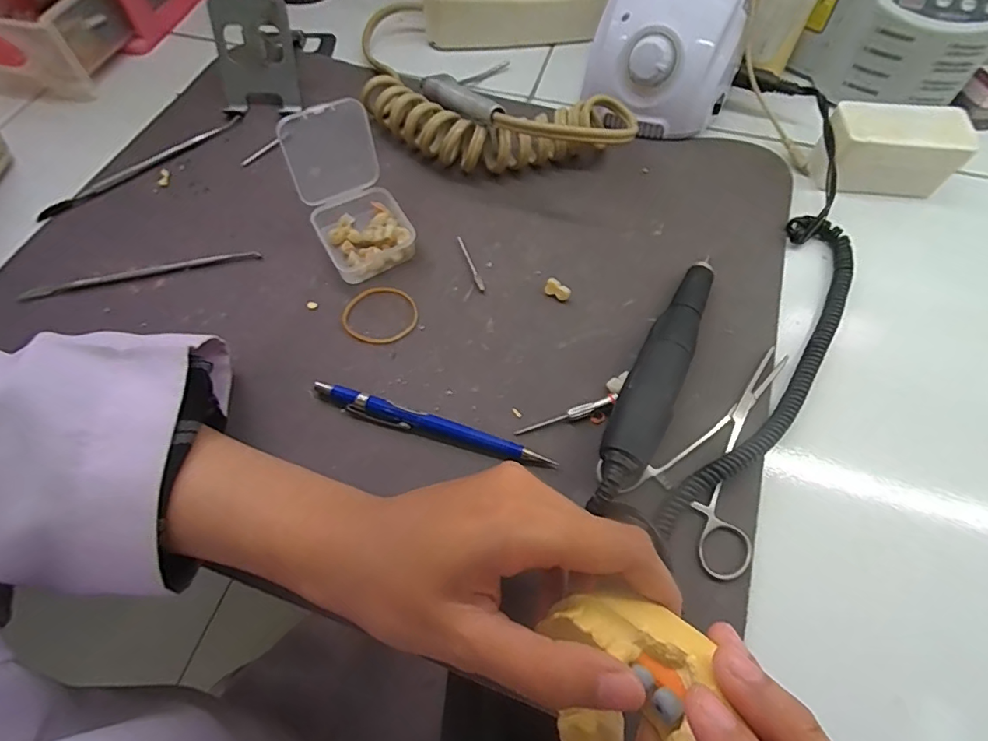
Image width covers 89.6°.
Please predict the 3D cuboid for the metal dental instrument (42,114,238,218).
[{"bbox_3d":[-0.263,-0.155,0.377,0.155,0.009,0.012,-41,68,-19],"label":"metal dental instrument"}]

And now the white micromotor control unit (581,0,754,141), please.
[{"bbox_3d":[0.131,-0.245,0.377,0.105,0.076,0.137,19,63,11],"label":"white micromotor control unit"}]

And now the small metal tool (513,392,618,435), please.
[{"bbox_3d":[0.041,0.025,0.276,0.059,0.007,0.006,-18,62,-8],"label":"small metal tool"}]

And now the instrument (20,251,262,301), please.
[{"bbox_3d":[-0.227,-0.064,0.322,0.145,0.007,0.008,-13,62,-6],"label":"instrument"}]

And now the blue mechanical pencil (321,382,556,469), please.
[{"bbox_3d":[-0.035,0.030,0.270,0.135,0.010,0.011,15,63,9],"label":"blue mechanical pencil"}]

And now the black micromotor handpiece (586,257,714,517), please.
[{"bbox_3d":[0.091,0.002,0.274,0.027,0.025,0.168,25,65,14],"label":"black micromotor handpiece"}]

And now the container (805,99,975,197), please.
[{"bbox_3d":[0.276,-0.155,0.349,0.087,0.039,0.047,0,61,1],"label":"container"}]

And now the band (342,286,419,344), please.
[{"bbox_3d":[-0.070,-0.037,0.308,0.046,0.004,0.042,-3,61,0],"label":"band"}]

